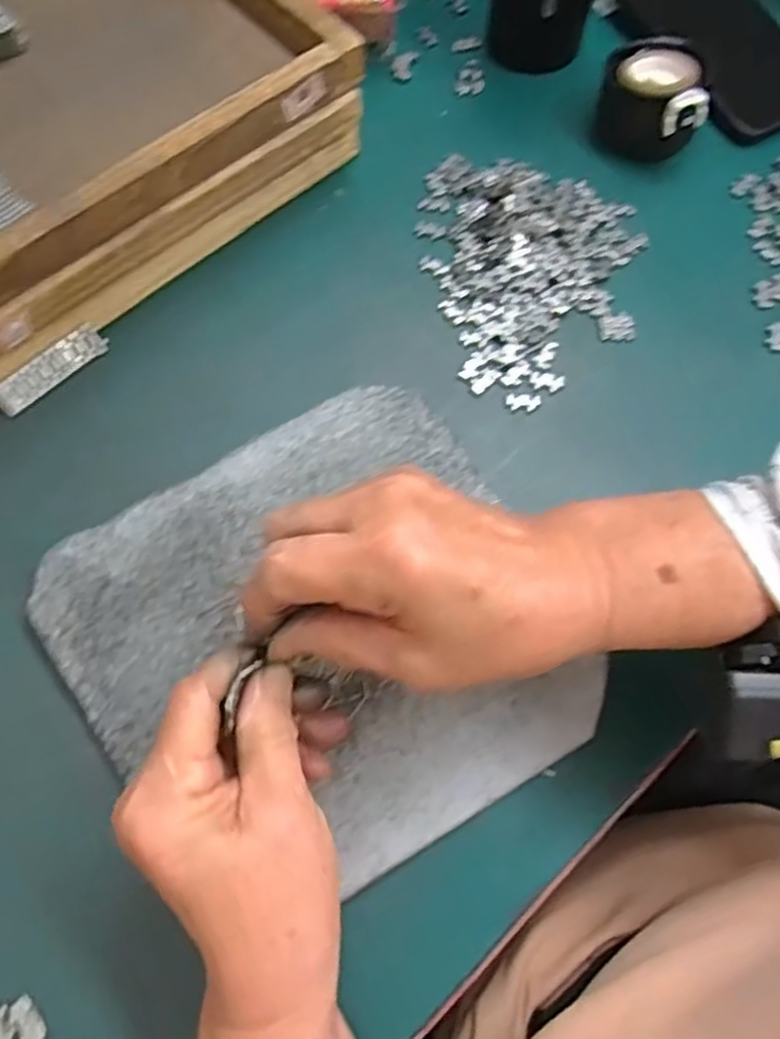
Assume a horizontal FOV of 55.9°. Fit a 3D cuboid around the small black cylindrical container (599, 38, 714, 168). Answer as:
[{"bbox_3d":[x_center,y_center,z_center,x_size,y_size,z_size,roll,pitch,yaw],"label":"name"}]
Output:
[{"bbox_3d":[0.158,-0.253,0.445,0.060,0.045,0.067,7,68,3],"label":"small black cylindrical container"}]

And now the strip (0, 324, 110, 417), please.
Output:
[{"bbox_3d":[-0.184,-0.081,0.399,0.064,0.004,0.018,-41,111,-13],"label":"strip"}]

